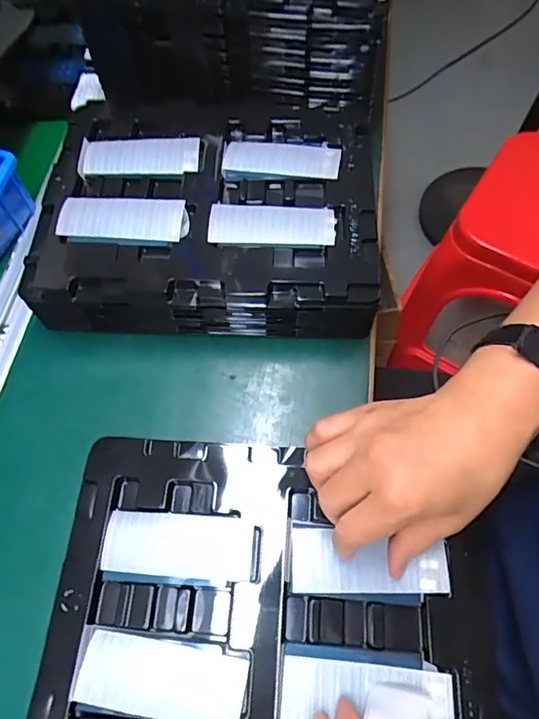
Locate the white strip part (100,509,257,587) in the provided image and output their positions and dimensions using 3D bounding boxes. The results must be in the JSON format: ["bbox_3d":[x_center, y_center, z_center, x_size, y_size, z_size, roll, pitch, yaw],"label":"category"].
[{"bbox_3d":[-0.061,0.124,0.332,0.099,0.006,0.039,5,64,1],"label":"white strip part"}]

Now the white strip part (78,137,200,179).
[{"bbox_3d":[-0.116,-0.182,0.443,0.105,0.009,0.041,-2,64,2],"label":"white strip part"}]

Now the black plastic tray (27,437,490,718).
[{"bbox_3d":[-0.003,0.161,0.314,0.264,0.018,0.217,4,64,1],"label":"black plastic tray"}]

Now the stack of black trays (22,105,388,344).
[{"bbox_3d":[-0.048,-0.132,0.444,0.278,0.062,0.229,4,64,0],"label":"stack of black trays"}]

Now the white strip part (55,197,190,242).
[{"bbox_3d":[-0.119,-0.115,0.404,0.103,0.006,0.043,3,64,5],"label":"white strip part"}]

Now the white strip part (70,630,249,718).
[{"bbox_3d":[-0.065,0.193,0.299,0.100,0.004,0.041,9,64,3],"label":"white strip part"}]

